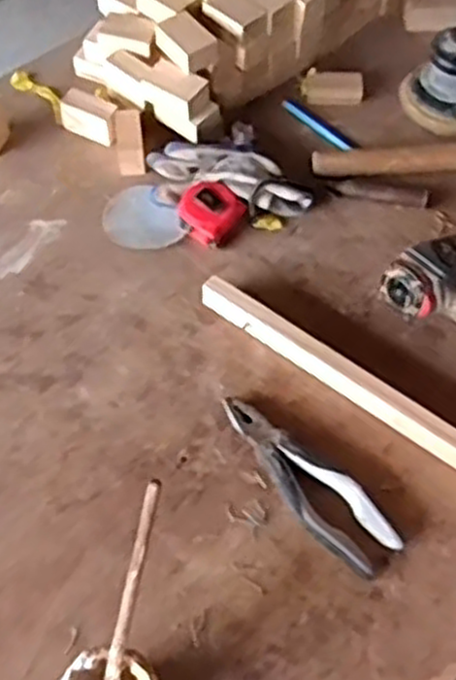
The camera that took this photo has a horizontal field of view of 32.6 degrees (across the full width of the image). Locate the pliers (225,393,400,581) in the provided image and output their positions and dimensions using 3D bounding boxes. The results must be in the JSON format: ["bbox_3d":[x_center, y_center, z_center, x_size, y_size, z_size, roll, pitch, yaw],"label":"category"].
[{"bbox_3d":[0.065,0.119,0.670,0.053,0.019,0.189,-36,67,-21],"label":"pliers"}]

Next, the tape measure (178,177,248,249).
[{"bbox_3d":[-0.018,-0.134,0.811,0.062,0.032,0.059,29,62,14],"label":"tape measure"}]

